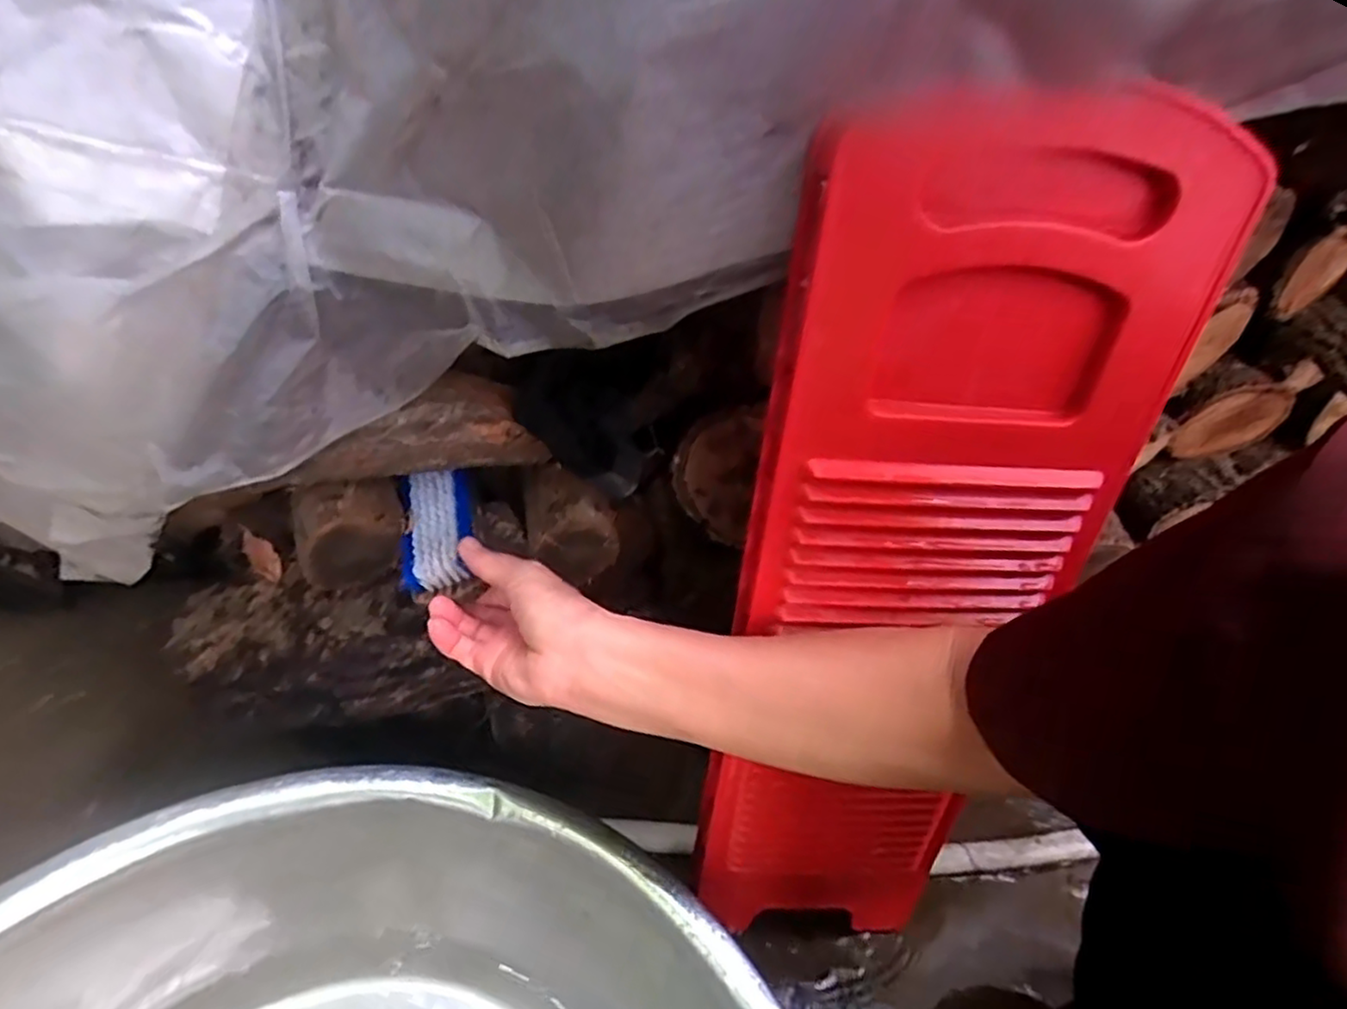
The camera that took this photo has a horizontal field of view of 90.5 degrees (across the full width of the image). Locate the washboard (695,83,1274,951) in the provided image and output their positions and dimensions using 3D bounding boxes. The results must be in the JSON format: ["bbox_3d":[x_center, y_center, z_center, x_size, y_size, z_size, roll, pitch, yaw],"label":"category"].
[{"bbox_3d":[0.141,0.086,0.438,0.198,0.608,0.035,3,31,-2],"label":"washboard"}]

